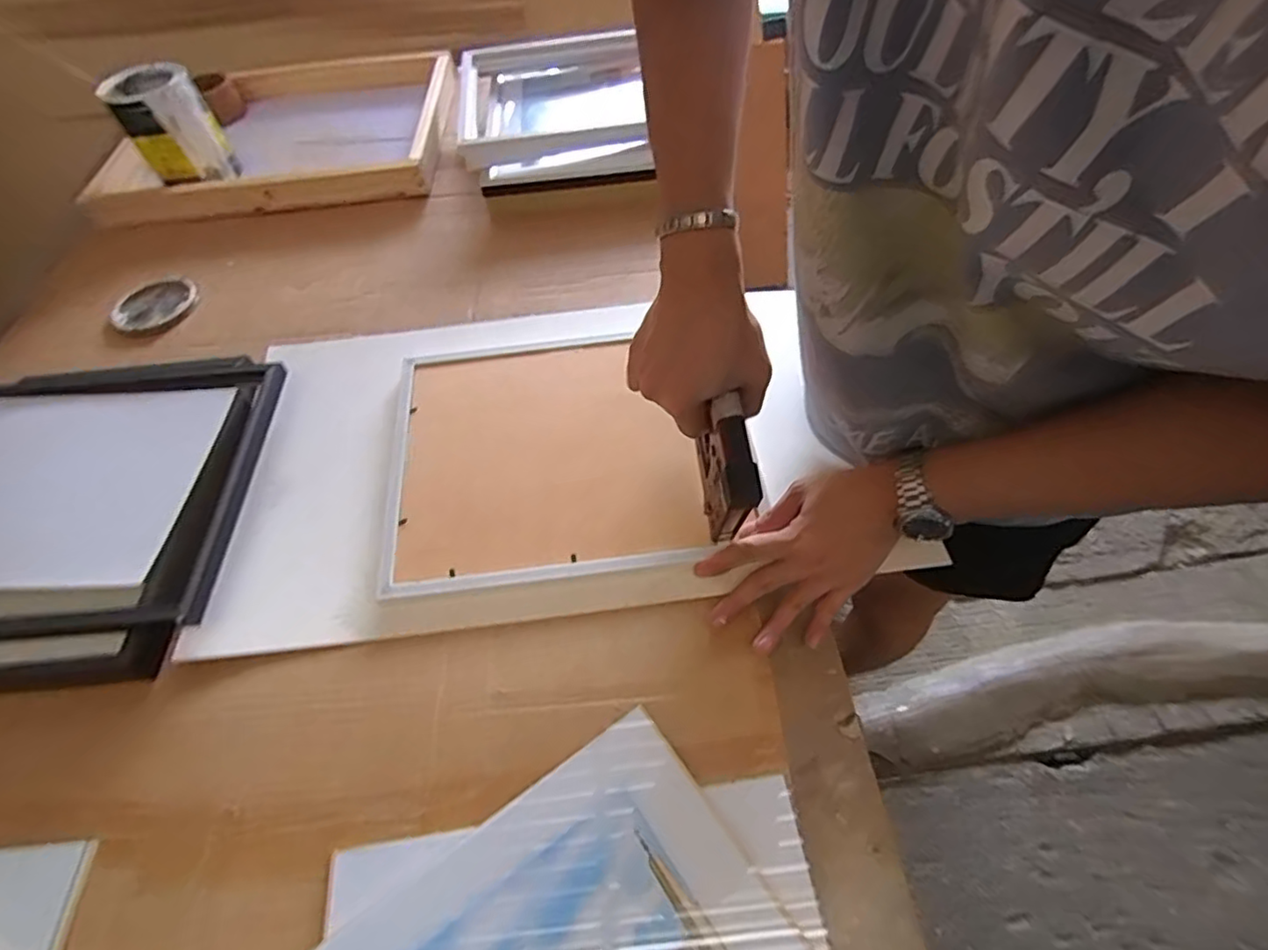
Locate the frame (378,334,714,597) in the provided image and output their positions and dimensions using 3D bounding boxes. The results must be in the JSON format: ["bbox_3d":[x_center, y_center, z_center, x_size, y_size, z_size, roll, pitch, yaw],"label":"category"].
[{"bbox_3d":[-0.087,-0.025,0.571,0.267,0.022,0.262,-8,55,0],"label":"frame"}]

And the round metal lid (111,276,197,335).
[{"bbox_3d":[-0.574,-0.204,0.740,0.095,0.007,0.095,-2,57,3],"label":"round metal lid"}]

